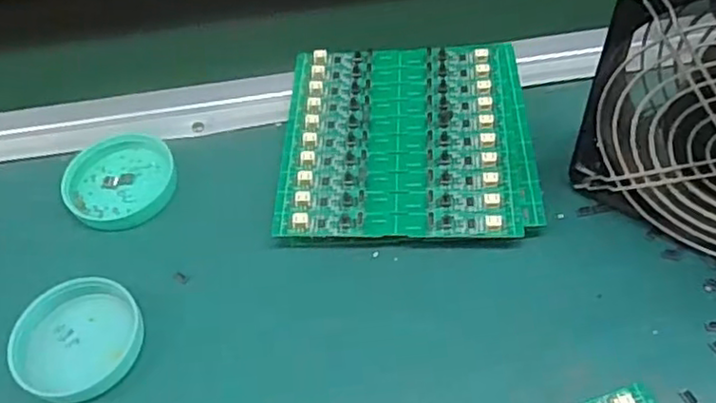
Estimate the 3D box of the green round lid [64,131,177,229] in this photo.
[{"bbox_3d":[-0.147,-0.014,0.399,0.068,0.008,0.066,-3,53,4],"label":"green round lid"}]

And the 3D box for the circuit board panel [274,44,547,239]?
[{"bbox_3d":[0.029,-0.038,0.391,0.143,0.024,0.138,-1,53,5],"label":"circuit board panel"}]

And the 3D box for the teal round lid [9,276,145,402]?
[{"bbox_3d":[-0.143,0.069,0.334,0.063,0.015,0.062,-3,53,4],"label":"teal round lid"}]

